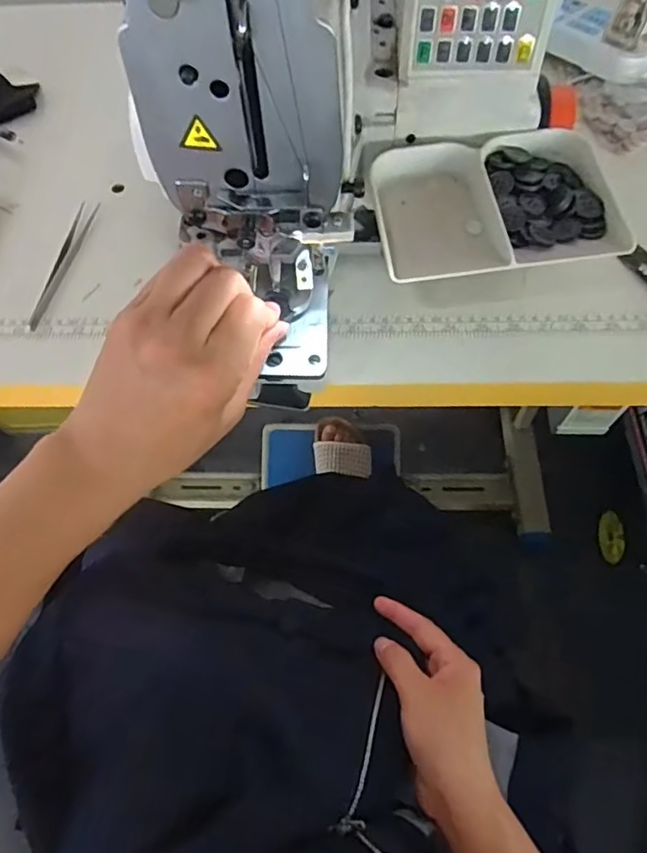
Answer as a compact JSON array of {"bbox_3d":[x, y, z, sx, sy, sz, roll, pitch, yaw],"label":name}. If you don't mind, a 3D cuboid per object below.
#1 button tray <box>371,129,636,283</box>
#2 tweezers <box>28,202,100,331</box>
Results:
[{"bbox_3d":[0.117,-0.157,0.392,0.157,0.033,0.110,0,61,2],"label":"button tray"},{"bbox_3d":[-0.225,-0.147,0.491,0.017,0.016,0.144,8,62,6],"label":"tweezers"}]

